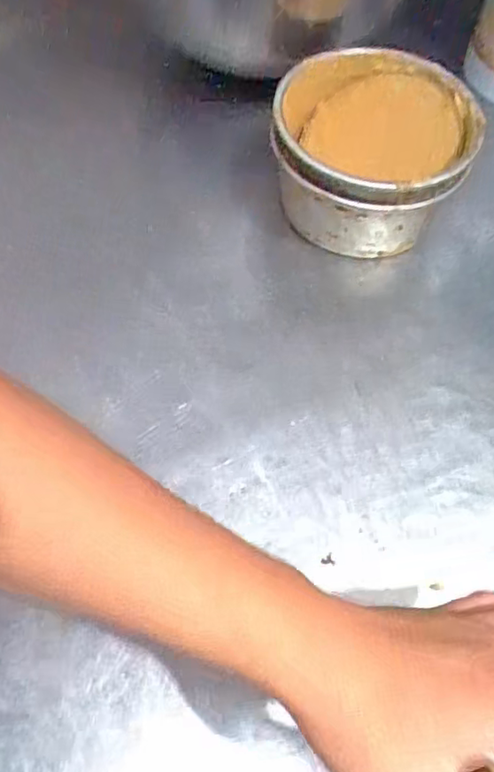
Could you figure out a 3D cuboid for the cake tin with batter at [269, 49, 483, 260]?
[{"bbox_3d":[0.107,-0.198,0.529,0.155,0.119,0.158,0,62,-1],"label":"cake tin with batter"}]

